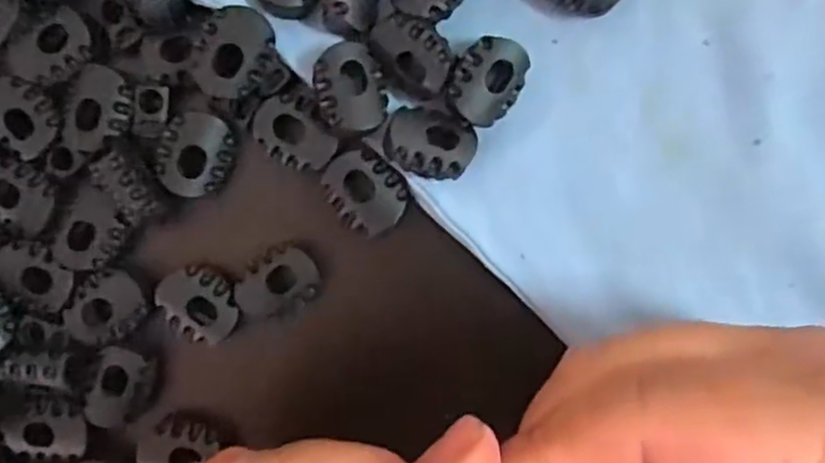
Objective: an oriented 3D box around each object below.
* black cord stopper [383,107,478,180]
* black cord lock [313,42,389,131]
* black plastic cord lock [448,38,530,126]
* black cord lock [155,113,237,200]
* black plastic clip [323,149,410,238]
[{"bbox_3d":[0.004,-0.021,0.172,0.022,0.007,0.015,18,97,-1],"label":"black cord stopper"},{"bbox_3d":[-0.015,-0.034,0.169,0.015,0.007,0.020,-18,96,3],"label":"black cord lock"},{"bbox_3d":[0.018,-0.036,0.174,0.016,0.007,0.021,38,96,-4],"label":"black plastic cord lock"},{"bbox_3d":[-0.054,-0.019,0.177,0.017,0.004,0.021,18,97,-1],"label":"black cord lock"},{"bbox_3d":[-0.011,-0.010,0.175,0.021,0.004,0.018,41,96,-4],"label":"black plastic clip"}]

